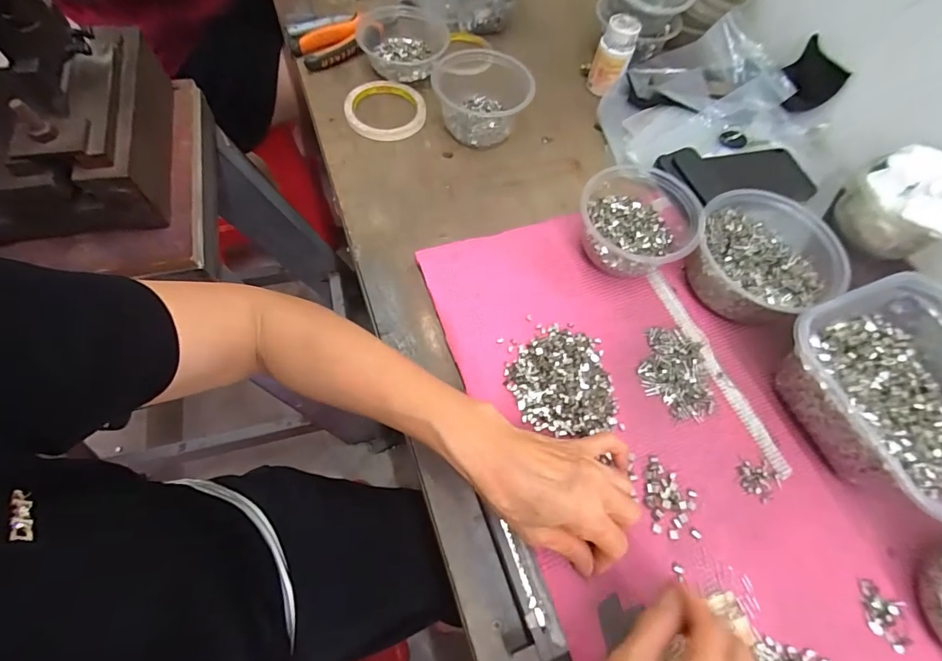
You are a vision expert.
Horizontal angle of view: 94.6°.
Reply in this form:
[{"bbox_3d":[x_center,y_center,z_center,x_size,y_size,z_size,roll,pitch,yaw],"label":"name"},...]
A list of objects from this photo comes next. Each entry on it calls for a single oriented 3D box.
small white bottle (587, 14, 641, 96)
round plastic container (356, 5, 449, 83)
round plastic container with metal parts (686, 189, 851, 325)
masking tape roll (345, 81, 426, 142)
[{"bbox_3d":[0.183,-0.352,0.561,0.045,0.082,0.045,21,64,6],"label":"small white bottle"},{"bbox_3d":[-0.087,-0.375,0.565,0.114,0.041,0.121,-7,66,-9],"label":"round plastic container"},{"bbox_3d":[0.285,-0.070,0.430,0.128,0.064,0.125,2,64,-5],"label":"round plastic container with metal parts"},{"bbox_3d":[-0.104,-0.276,0.538,0.094,0.018,0.092,2,64,-5],"label":"masking tape roll"}]

